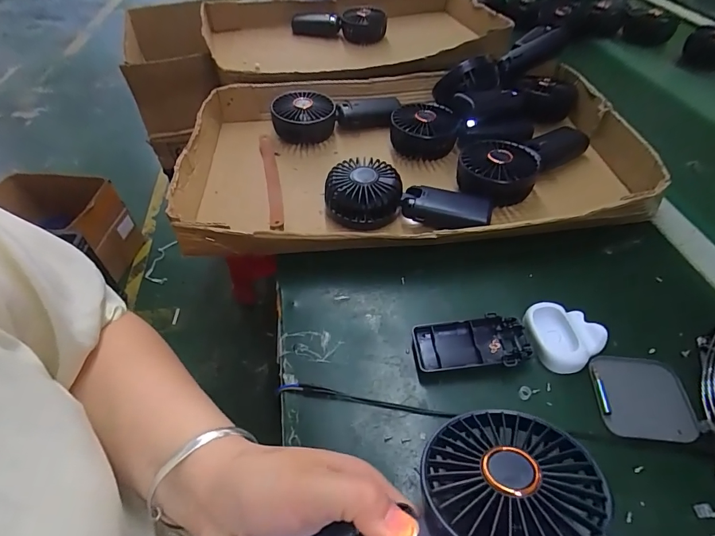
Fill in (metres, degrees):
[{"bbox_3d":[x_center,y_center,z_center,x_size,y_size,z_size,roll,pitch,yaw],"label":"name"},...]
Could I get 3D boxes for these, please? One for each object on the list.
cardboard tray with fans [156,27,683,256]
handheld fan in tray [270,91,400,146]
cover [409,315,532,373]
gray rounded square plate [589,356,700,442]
[{"bbox_3d":[0.056,-0.152,0.510,0.521,0.077,0.337,-6,48,-2],"label":"cardboard tray with fans"},{"bbox_3d":[-0.029,-0.221,0.585,0.182,0.056,0.082,-9,49,-5],"label":"handheld fan in tray"},{"bbox_3d":[0.098,0.066,0.345,0.094,0.013,0.046,-6,48,-2],"label":"cover"},{"bbox_3d":[0.219,0.098,0.314,0.065,0.006,0.065,4,49,7],"label":"gray rounded square plate"}]

